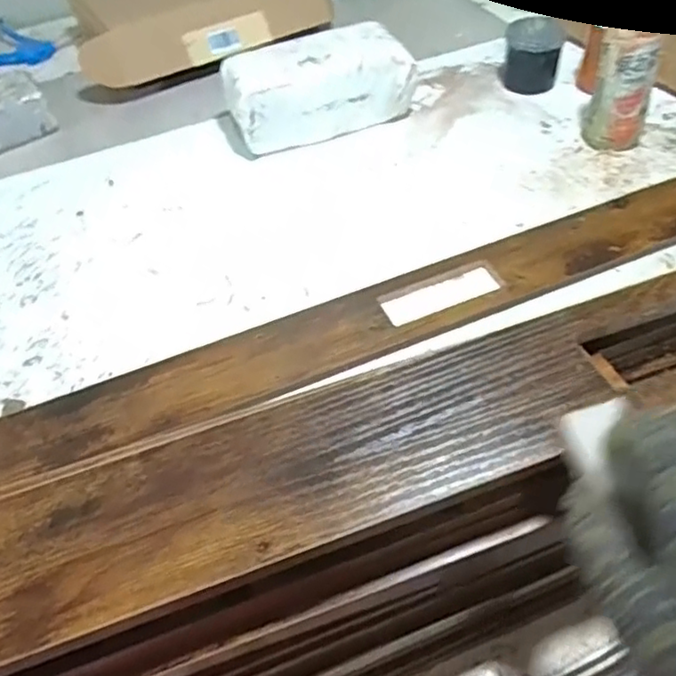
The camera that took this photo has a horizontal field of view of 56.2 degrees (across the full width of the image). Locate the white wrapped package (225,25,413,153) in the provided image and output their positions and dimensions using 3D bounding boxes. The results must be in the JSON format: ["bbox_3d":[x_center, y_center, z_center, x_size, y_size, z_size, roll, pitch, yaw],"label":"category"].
[{"bbox_3d":[-0.026,-0.337,0.859,0.253,0.109,0.108,-19,50,-11],"label":"white wrapped package"}]

